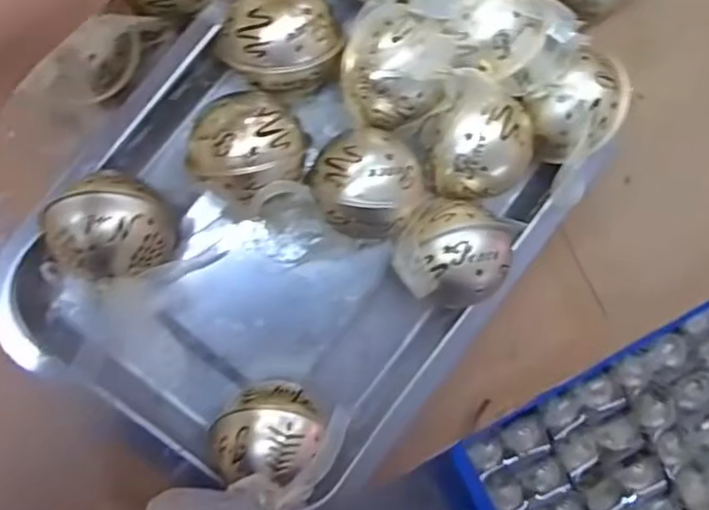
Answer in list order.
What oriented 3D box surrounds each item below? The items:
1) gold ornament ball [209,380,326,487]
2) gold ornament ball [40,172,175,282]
[{"bbox_3d":[-0.043,0.084,0.303,0.045,0.055,0.047,0,90,-8],"label":"gold ornament ball"},{"bbox_3d":[-0.114,-0.013,0.294,0.056,0.052,0.049,-16,92,-8],"label":"gold ornament ball"}]

